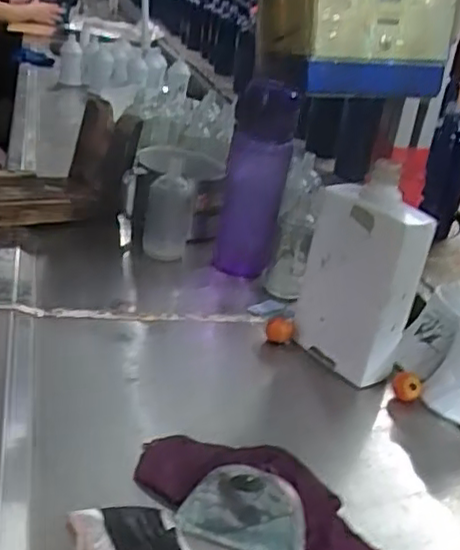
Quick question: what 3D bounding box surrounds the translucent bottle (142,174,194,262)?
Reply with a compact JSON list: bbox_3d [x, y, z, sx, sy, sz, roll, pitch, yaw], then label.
[{"bbox_3d":[-0.079,-0.069,0.857,0.059,0.109,0.052,5,26,-2],"label":"translucent bottle"}]

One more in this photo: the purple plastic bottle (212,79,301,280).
[{"bbox_3d":[0.030,-0.113,0.832,0.078,0.227,0.063,5,26,-2],"label":"purple plastic bottle"}]

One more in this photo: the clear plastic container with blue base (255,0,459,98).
[{"bbox_3d":[0.110,-0.241,0.622,0.157,0.135,0.124,-2,27,-15],"label":"clear plastic container with blue base"}]

